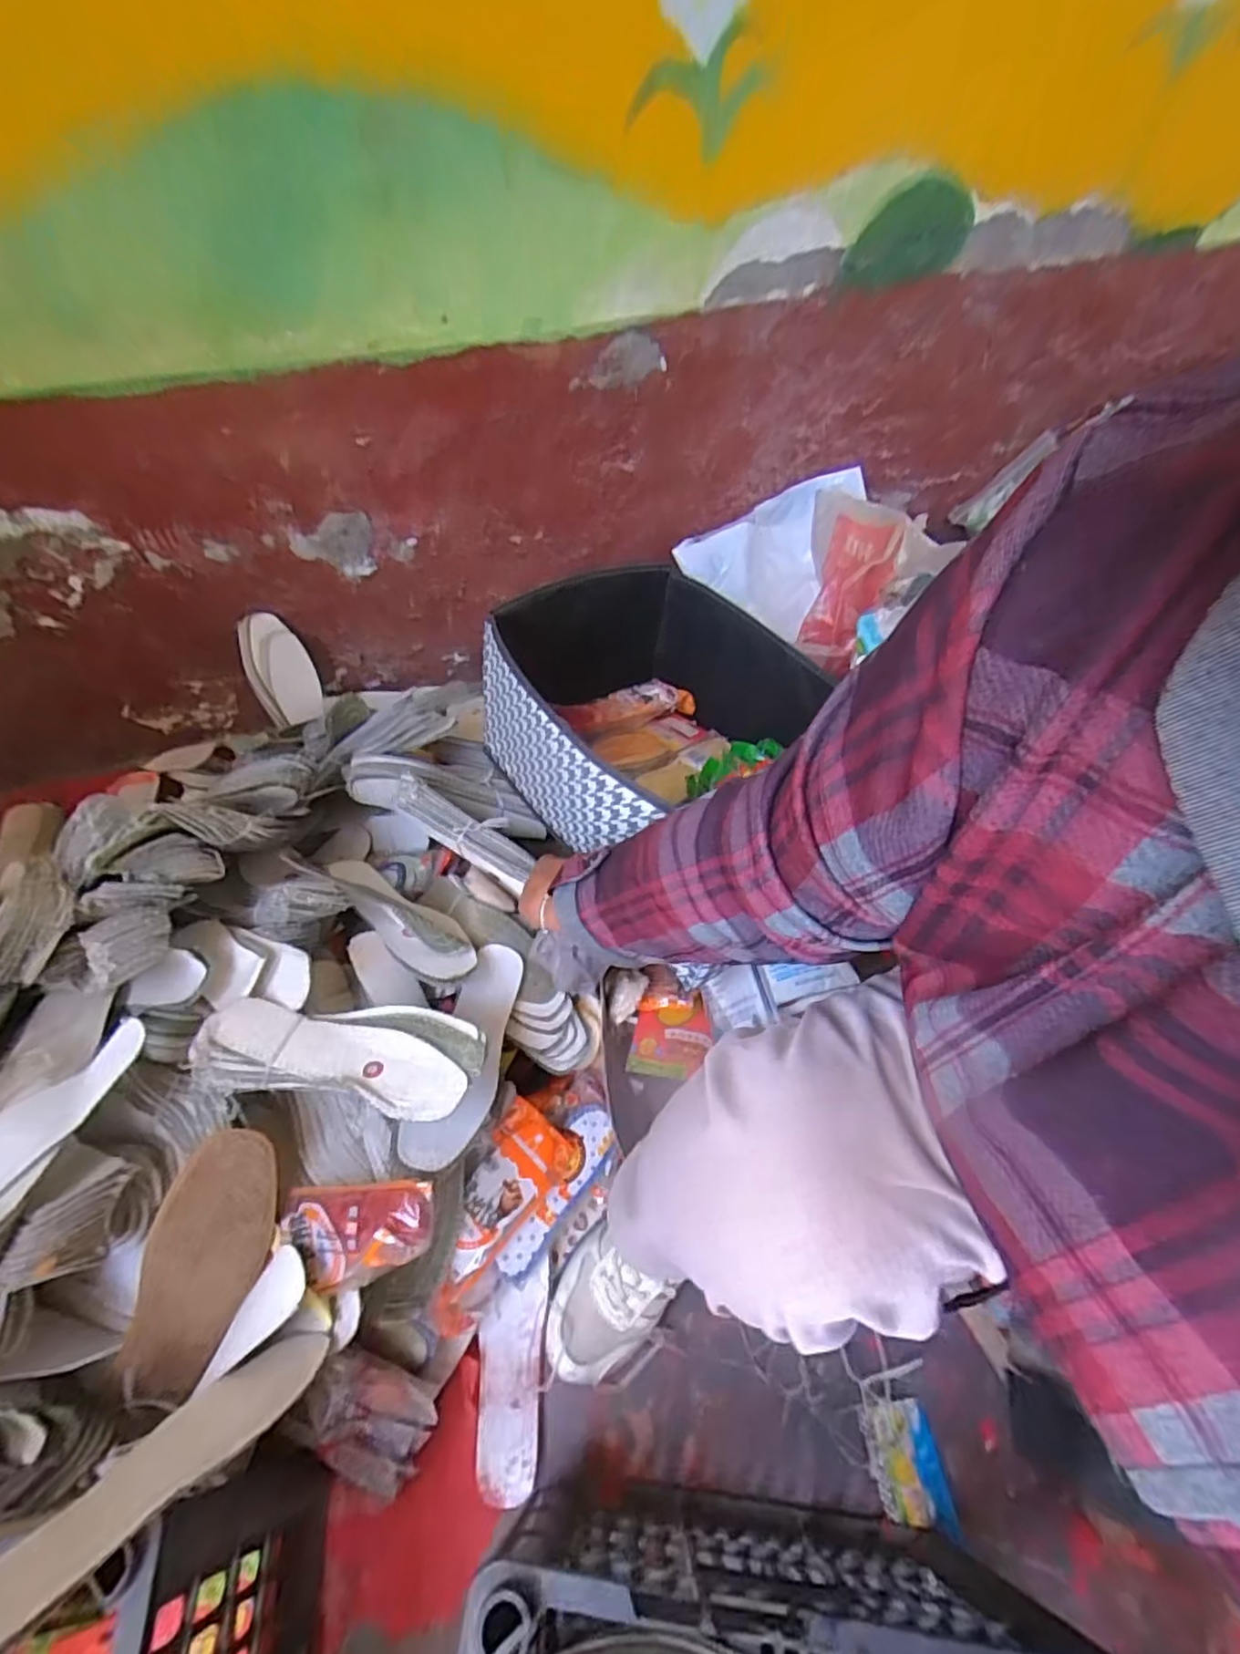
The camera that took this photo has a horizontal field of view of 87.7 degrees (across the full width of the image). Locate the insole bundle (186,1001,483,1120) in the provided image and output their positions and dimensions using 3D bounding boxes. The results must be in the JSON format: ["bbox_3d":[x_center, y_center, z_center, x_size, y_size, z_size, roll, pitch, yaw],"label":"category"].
[{"bbox_3d":[-0.228,0.180,0.533,0.222,0.039,0.088,7,50,8],"label":"insole bundle"}]

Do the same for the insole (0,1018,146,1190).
[{"bbox_3d":[-0.441,0.229,0.461,0.070,0.023,0.210,25,55,22],"label":"insole"}]

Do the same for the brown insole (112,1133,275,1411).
[{"bbox_3d":[-0.312,0.330,0.485,0.078,0.013,0.192,13,88,-24],"label":"brown insole"}]

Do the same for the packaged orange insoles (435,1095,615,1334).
[{"bbox_3d":[-0.100,0.352,0.614,0.210,0.110,0.033,-55,22,-24],"label":"packaged orange insoles"}]

